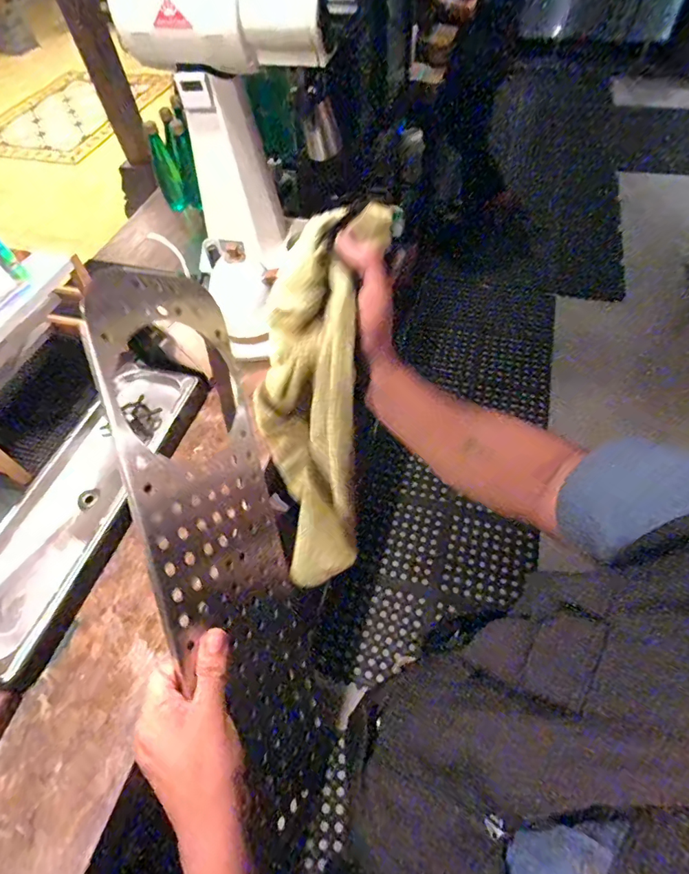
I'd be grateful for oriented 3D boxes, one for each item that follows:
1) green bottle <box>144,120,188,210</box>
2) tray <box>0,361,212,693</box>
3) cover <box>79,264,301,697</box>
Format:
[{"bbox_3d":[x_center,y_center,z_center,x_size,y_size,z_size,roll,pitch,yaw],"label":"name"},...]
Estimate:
[{"bbox_3d":[-0.470,-0.702,1.221,0.066,0.199,0.078,-21,57,-11],"label":"green bottle"},{"bbox_3d":[-0.426,0.093,0.764,0.207,0.045,0.550,12,57,12],"label":"tray"},{"bbox_3d":[-0.121,0.015,0.390,0.006,0.300,0.142,-8,9,34],"label":"cover"}]

